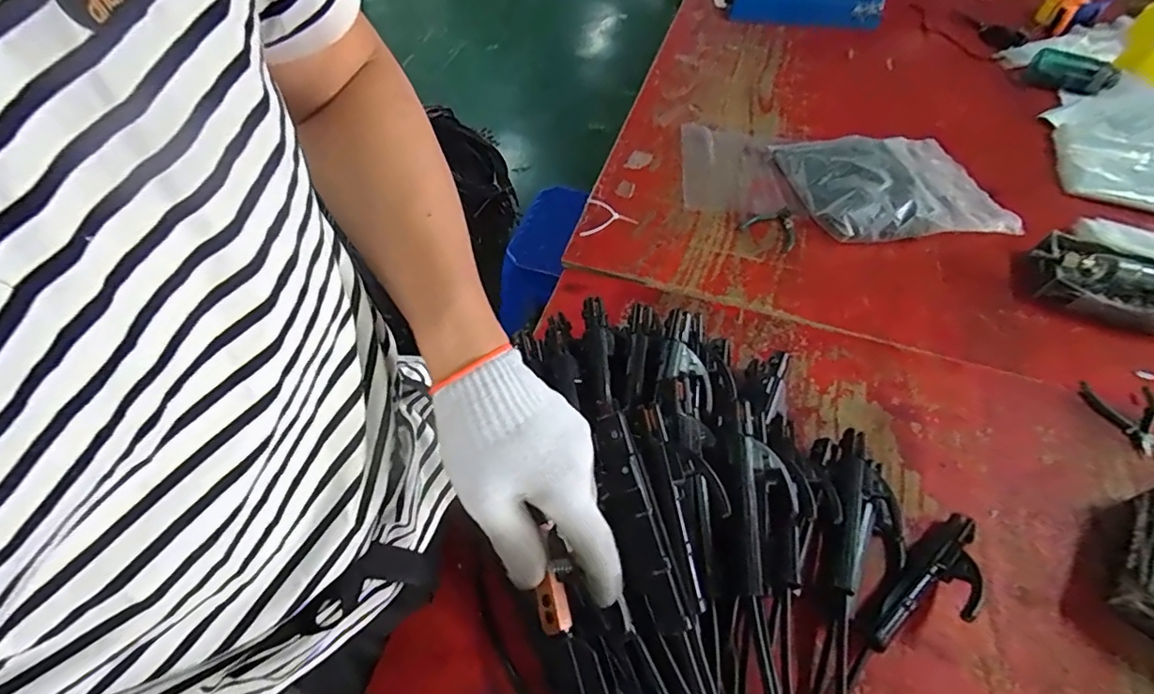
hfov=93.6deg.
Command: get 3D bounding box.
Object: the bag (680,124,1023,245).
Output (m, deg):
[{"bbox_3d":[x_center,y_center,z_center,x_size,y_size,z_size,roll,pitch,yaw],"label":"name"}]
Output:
[{"bbox_3d":[0.502,-0.327,1.027,0.595,0.060,0.320,8,53,4],"label":"bag"}]

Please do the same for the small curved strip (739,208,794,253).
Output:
[{"bbox_3d":[0.357,-0.221,0.969,0.094,0.009,0.110,34,59,21],"label":"small curved strip"}]

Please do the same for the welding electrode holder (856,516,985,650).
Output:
[{"bbox_3d":[0.389,0.262,0.589,0.199,0.032,0.072,-30,60,-22],"label":"welding electrode holder"}]

